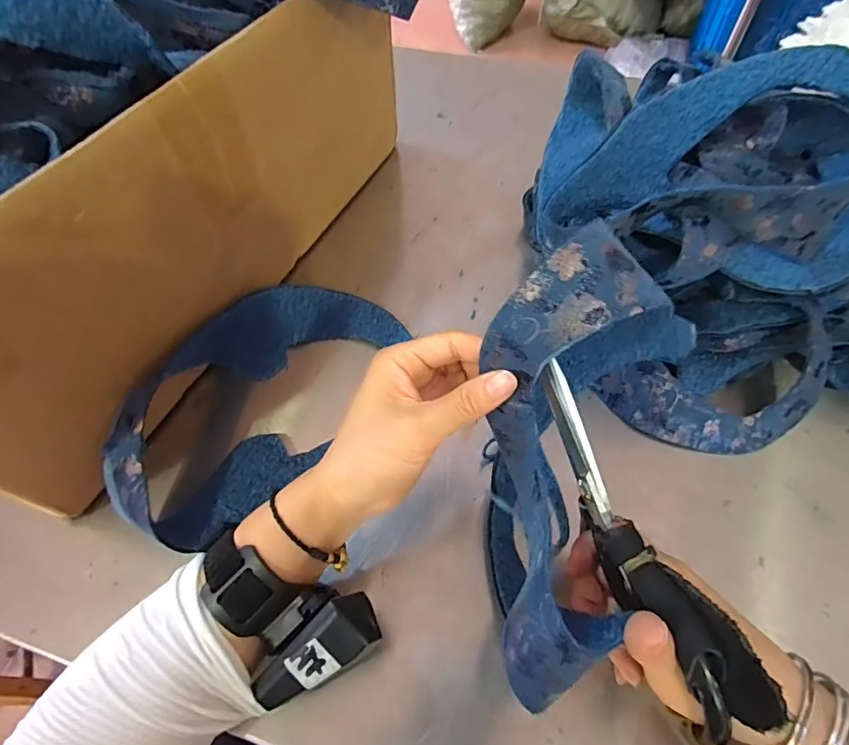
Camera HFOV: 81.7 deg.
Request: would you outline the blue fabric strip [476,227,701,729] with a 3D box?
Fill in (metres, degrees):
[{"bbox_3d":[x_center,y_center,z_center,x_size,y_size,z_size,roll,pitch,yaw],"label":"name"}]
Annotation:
[{"bbox_3d":[0.073,0.043,0.257,0.096,0.082,0.207,12,90,8],"label":"blue fabric strip"}]

